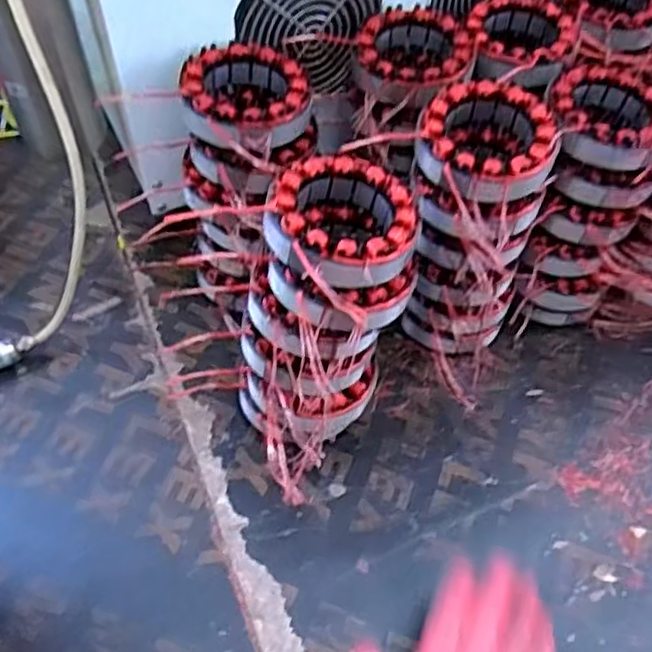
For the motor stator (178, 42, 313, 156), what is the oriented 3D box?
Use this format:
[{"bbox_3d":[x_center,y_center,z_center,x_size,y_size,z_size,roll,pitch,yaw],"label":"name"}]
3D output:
[{"bbox_3d":[-0.051,-0.146,0.464,0.090,0.040,0.088,1,55,-2],"label":"motor stator"}]

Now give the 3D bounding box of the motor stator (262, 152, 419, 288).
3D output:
[{"bbox_3d":[0.010,-0.056,0.395,0.082,0.038,0.100,13,56,7],"label":"motor stator"}]

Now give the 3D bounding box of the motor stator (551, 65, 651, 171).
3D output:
[{"bbox_3d":[0.195,-0.144,0.481,0.076,0.032,0.081,19,57,11],"label":"motor stator"}]

